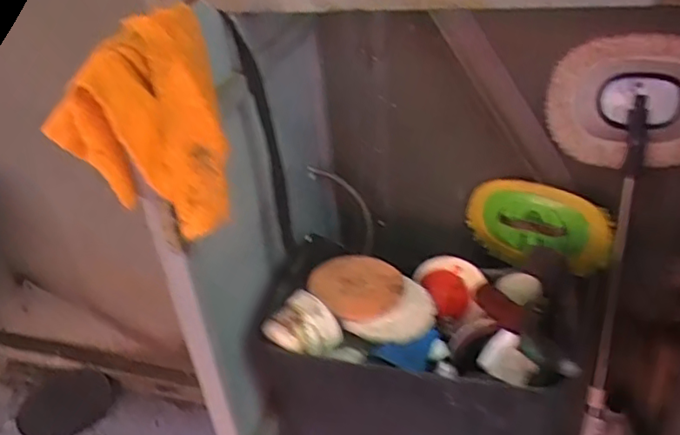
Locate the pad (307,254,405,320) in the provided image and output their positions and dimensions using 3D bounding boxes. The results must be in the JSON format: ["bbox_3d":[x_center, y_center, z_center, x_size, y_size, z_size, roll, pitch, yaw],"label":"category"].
[{"bbox_3d":[0.022,0.100,0.911,0.131,0.024,0.141,-27,39,-31],"label":"pad"}]

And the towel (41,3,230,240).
[{"bbox_3d":[-0.160,-0.108,0.594,0.057,0.182,0.193,-11,43,47],"label":"towel"}]

